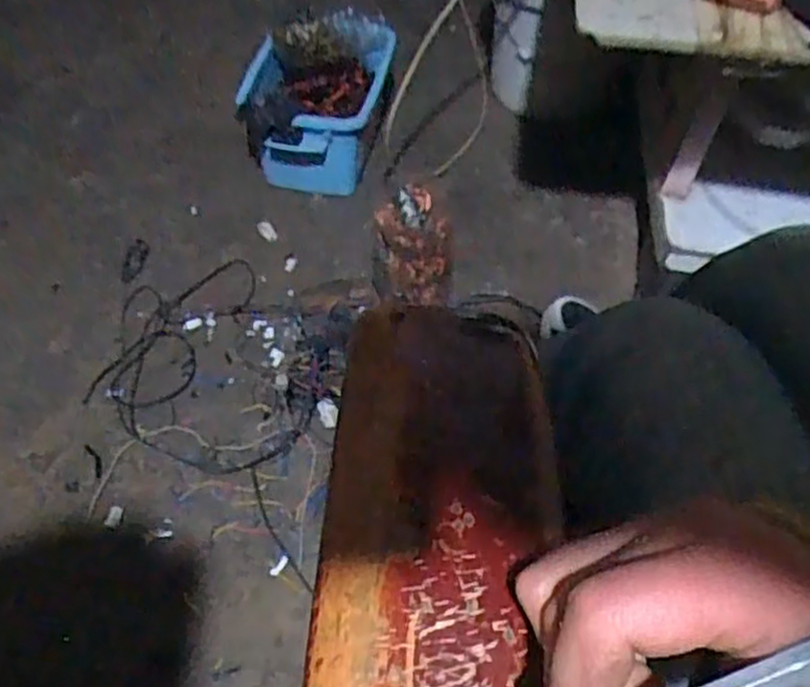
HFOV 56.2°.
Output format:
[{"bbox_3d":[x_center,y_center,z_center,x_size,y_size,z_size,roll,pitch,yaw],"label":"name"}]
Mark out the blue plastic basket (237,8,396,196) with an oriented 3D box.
[{"bbox_3d":[-0.132,-0.332,1.085,0.182,0.259,0.161,8,53,4],"label":"blue plastic basket"}]

